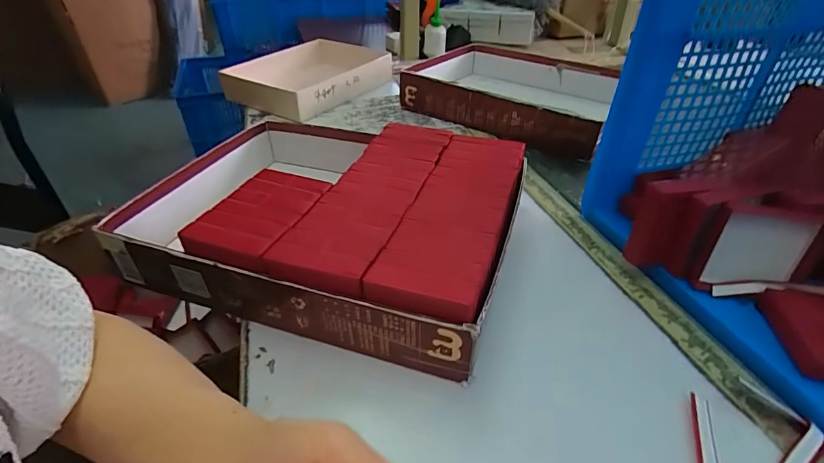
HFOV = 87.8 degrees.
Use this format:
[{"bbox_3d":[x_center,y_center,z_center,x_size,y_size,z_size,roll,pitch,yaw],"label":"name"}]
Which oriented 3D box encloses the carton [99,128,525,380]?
[{"bbox_3d":[-0.076,-0.021,0.496,0.366,0.099,0.288,11,38,16],"label":"carton"}]

